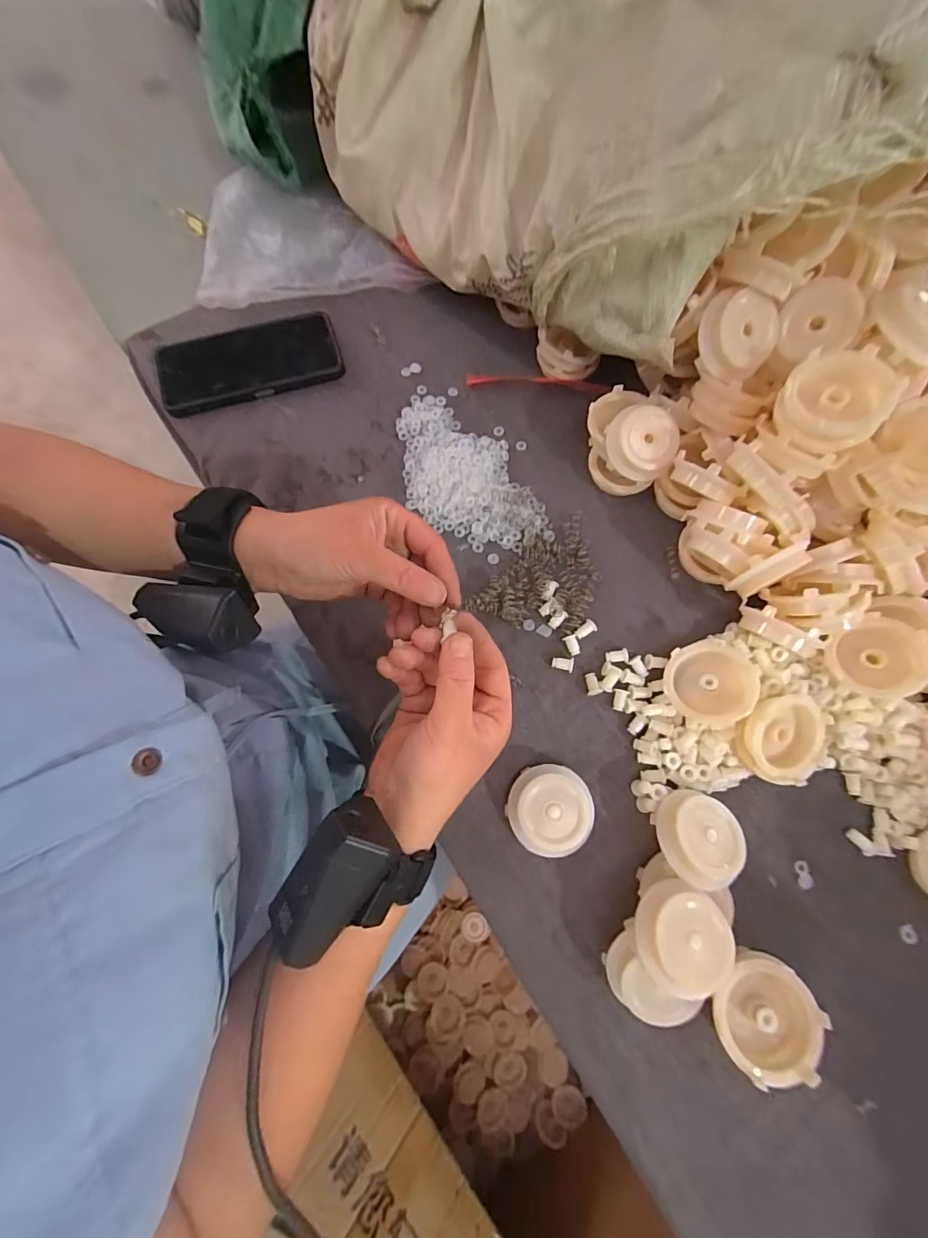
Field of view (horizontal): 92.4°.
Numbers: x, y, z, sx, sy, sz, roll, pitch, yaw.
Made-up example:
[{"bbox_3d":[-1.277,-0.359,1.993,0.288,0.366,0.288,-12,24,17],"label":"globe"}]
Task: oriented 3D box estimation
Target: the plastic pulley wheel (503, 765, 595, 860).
[{"bbox_3d":[0.059,0.131,0.308,0.055,0.023,0.056,0,73,0],"label":"plastic pulley wheel"}]

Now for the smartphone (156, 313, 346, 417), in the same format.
[{"bbox_3d":[-0.197,-0.239,0.412,0.160,0.015,0.081,-16,74,-5],"label":"smartphone"}]

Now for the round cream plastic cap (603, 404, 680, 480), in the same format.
[{"bbox_3d":[0.141,-0.140,0.356,0.053,0.011,0.056,2,98,14],"label":"round cream plastic cap"}]

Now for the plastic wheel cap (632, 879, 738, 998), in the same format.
[{"bbox_3d":[0.130,0.189,0.262,0.053,0.015,0.055,0,73,0],"label":"plastic wheel cap"}]

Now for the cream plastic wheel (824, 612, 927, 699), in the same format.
[{"bbox_3d":[0.287,0.027,0.307,0.055,0.018,0.053,-9,76,39],"label":"cream plastic wheel"}]

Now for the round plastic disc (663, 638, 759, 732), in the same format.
[{"bbox_3d":[0.178,0.047,0.322,0.059,0.021,0.059,-6,72,32],"label":"round plastic disc"}]

